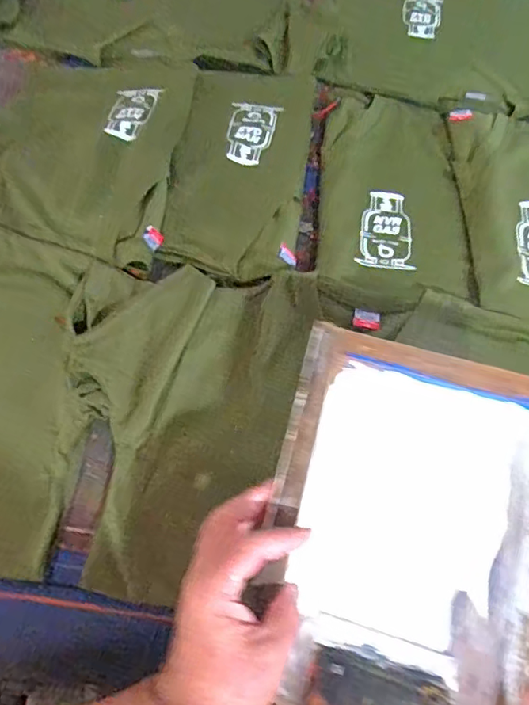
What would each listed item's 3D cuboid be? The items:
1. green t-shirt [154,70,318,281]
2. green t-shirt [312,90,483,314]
[{"bbox_3d":[-0.031,-0.260,0.736,0.178,0.013,0.387,8,61,1],"label":"green t-shirt"},{"bbox_3d":[0.171,-0.212,0.717,0.188,0.018,0.359,6,61,0],"label":"green t-shirt"}]

